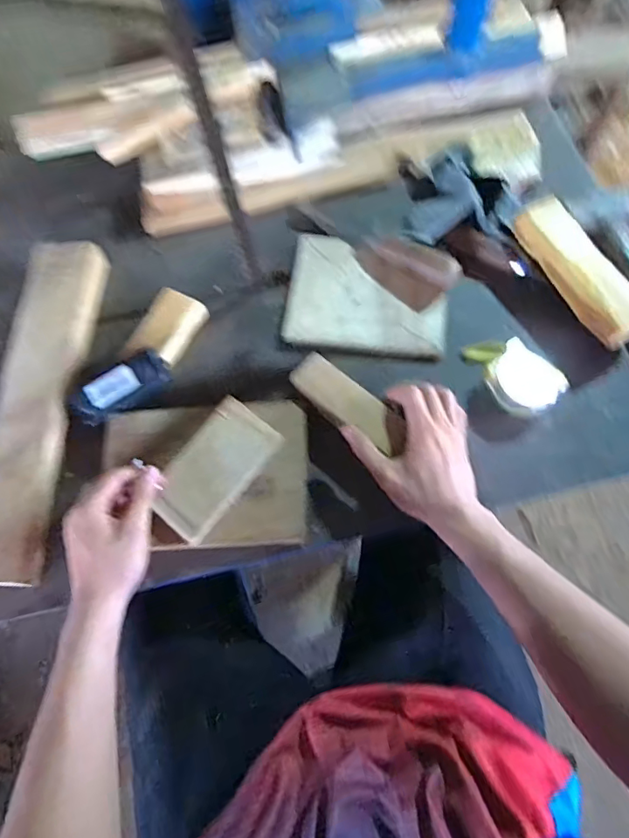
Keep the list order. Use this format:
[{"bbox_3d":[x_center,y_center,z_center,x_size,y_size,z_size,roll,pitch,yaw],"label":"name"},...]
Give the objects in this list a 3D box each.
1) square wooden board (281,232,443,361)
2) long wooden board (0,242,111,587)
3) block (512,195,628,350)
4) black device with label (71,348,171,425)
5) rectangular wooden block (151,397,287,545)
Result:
[{"bbox_3d":[0.062,-0.148,0.621,0.181,0.020,0.146,6,68,7],"label":"square wooden board"},{"bbox_3d":[-0.305,-0.027,0.573,0.080,0.033,0.394,2,73,2],"label":"long wooden board"},{"bbox_3d":[0.296,-0.163,0.584,0.057,0.040,0.180,-27,68,-7],"label":"block"},{"bbox_3d":[-0.210,-0.033,0.572,0.106,0.027,0.046,-29,68,-8],"label":"black device with label"},{"bbox_3d":[-0.100,0.048,0.525,0.076,0.008,0.134,36,77,11],"label":"rectangular wooden block"}]

